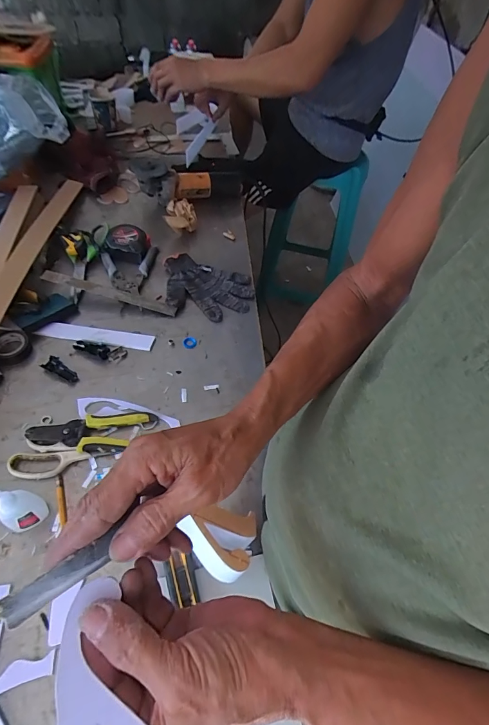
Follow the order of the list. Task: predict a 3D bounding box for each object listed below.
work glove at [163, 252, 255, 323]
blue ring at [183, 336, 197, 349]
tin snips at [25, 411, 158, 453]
[{"bbox_3d":[-0.081,-0.150,0.728,0.190,0.024,0.146,17,54,9],"label":"work glove"},{"bbox_3d":[-0.097,-0.036,0.652,0.025,0.004,0.025,2,53,-3],"label":"blue ring"},{"bbox_3d":[-0.217,0.103,0.524,0.170,0.020,0.061,-6,54,-9],"label":"tin snips"}]

